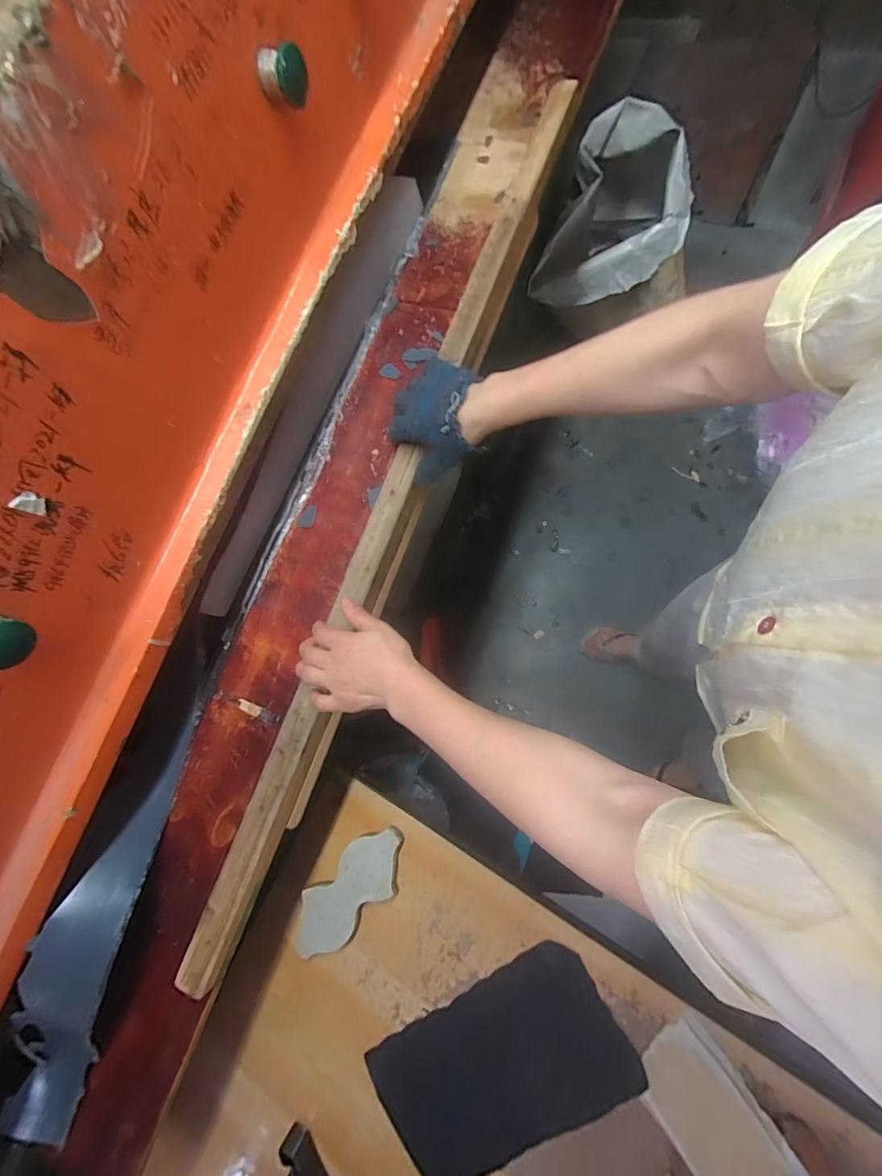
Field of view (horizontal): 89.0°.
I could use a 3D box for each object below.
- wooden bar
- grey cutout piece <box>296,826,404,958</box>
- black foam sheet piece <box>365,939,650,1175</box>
[{"bbox_3d":[-0.041,-0.112,0.528,0.054,0.057,1.105,21,84,5],"label":"wooden bar"},{"bbox_3d":[-0.120,0.398,0.587,0.188,0.014,0.079,-45,80,-1],"label":"grey cutout piece"},{"bbox_3d":[0.069,0.562,0.528,0.293,0.011,0.163,-36,76,7],"label":"black foam sheet piece"}]

